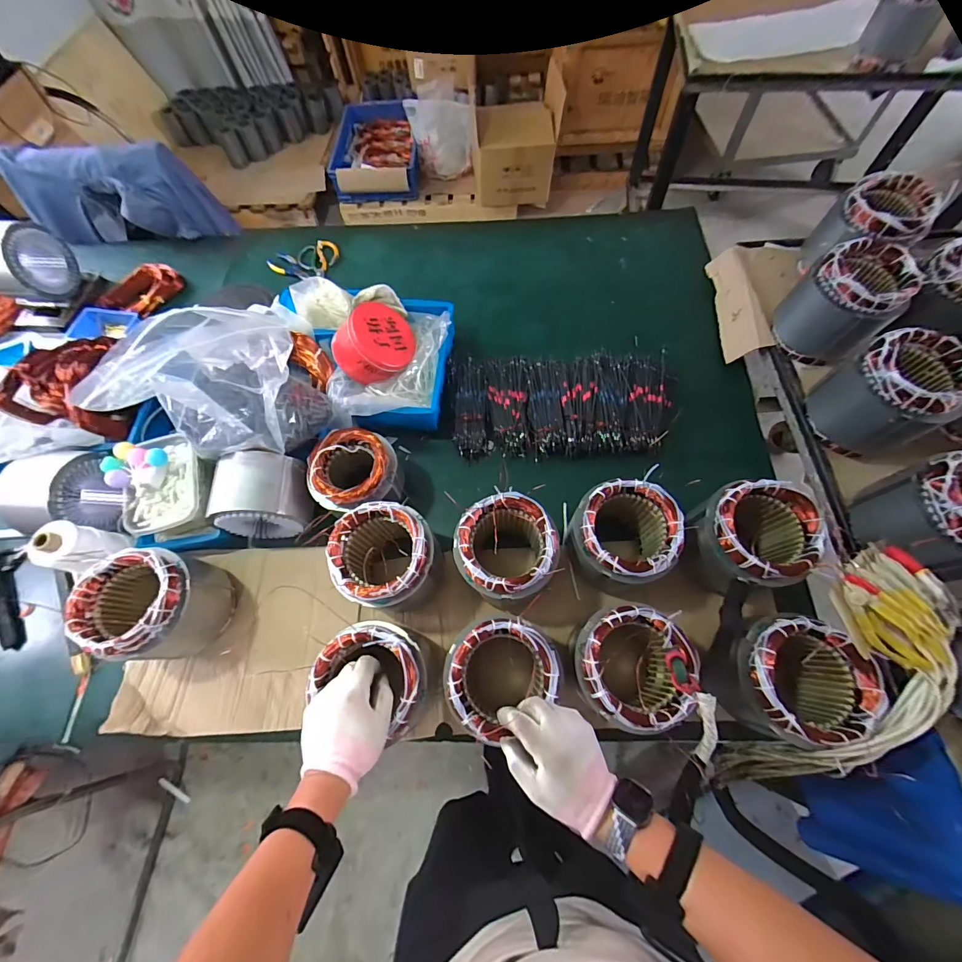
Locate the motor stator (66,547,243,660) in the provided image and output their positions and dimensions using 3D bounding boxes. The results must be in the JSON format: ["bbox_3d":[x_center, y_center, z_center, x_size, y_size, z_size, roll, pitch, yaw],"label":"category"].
[{"bbox_3d":[-0.492,0.193,0.632,0.146,0.164,0.149,-7,66,0],"label":"motor stator"}]

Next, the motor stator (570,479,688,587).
[{"bbox_3d":[0.213,0.089,0.635,0.138,0.177,0.149,-1,67,3],"label":"motor stator"}]

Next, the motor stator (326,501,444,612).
[{"bbox_3d":[-0.143,0.127,0.646,0.142,0.164,0.143,-1,67,3],"label":"motor stator"}]

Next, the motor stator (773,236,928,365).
[{"bbox_3d":[0.645,-0.317,0.720,0.157,0.141,0.158,-1,67,3],"label":"motor stator"}]

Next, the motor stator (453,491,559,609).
[{"bbox_3d":[0.038,0.109,0.617,0.142,0.132,0.137,-1,67,3],"label":"motor stator"}]

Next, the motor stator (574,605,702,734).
[{"bbox_3d":[0.197,0.251,0.556,0.135,0.129,0.139,-1,67,3],"label":"motor stator"}]

